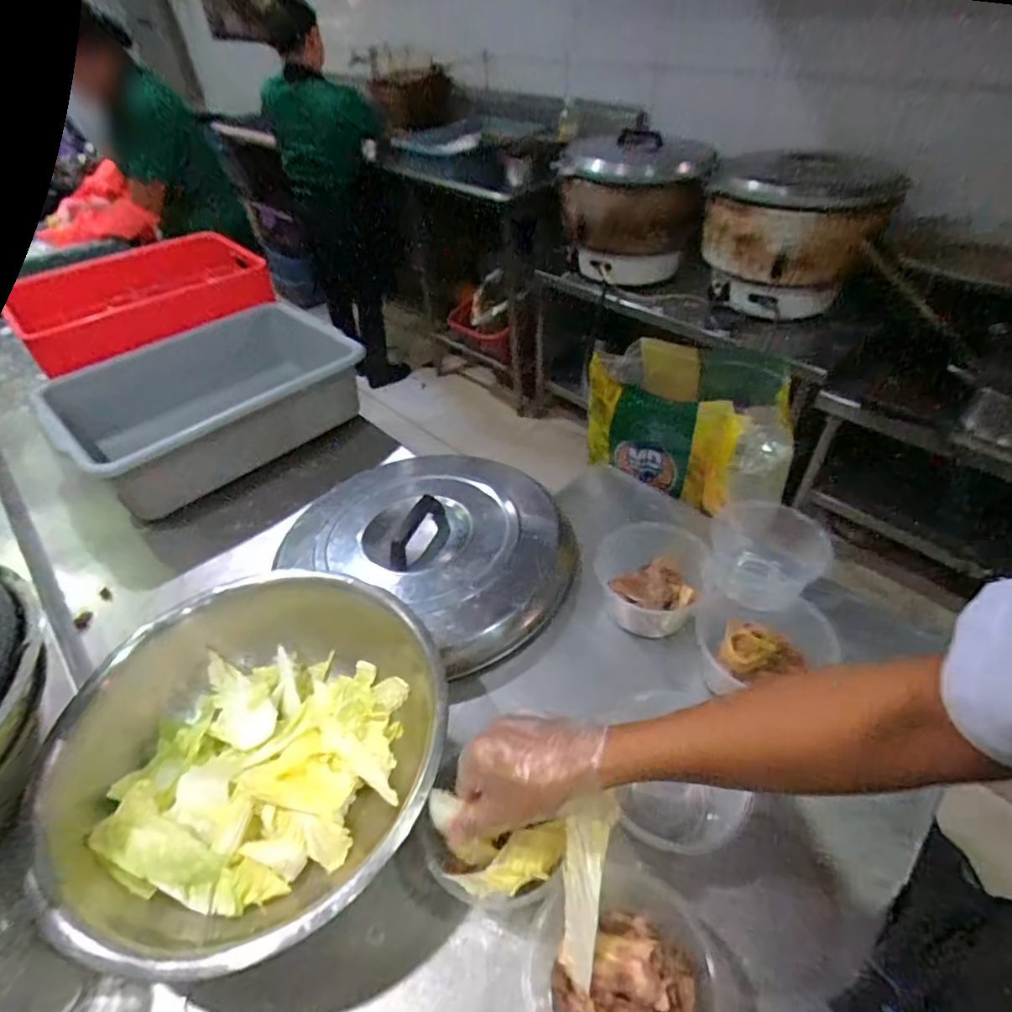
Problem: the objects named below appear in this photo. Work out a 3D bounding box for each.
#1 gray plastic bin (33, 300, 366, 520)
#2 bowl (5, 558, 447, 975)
[{"bbox_3d":[-0.546,-0.190,1.075,0.501,0.161,0.327,-28,49,-25],"label":"gray plastic bin"},{"bbox_3d":[-0.231,0.257,0.579,0.332,0.145,0.353,-2,43,1],"label":"bowl"}]

